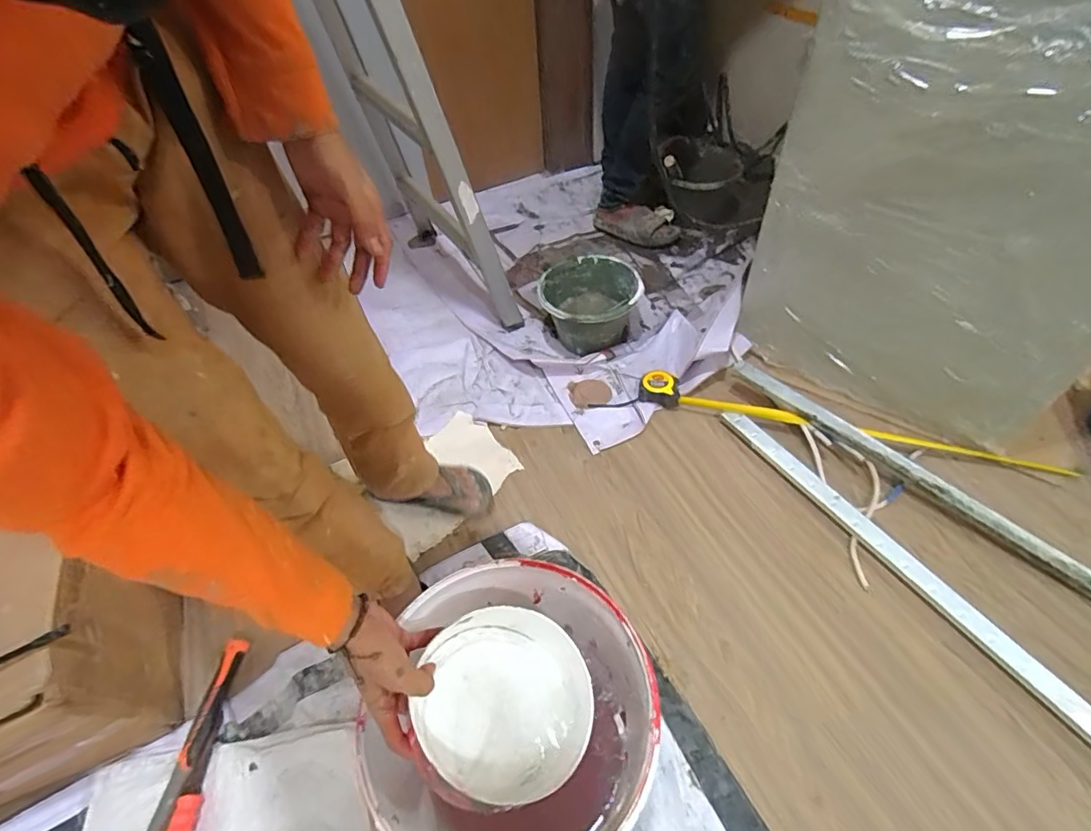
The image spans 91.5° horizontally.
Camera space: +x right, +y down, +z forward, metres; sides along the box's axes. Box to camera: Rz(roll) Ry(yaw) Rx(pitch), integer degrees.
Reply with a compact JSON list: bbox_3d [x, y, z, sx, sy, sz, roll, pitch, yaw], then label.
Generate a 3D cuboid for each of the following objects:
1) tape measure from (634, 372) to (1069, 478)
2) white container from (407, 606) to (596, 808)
[{"bbox_3d":[0.645,0.017,1.164,0.882,0.048,0.096,12,51,14],"label":"tape measure"},{"bbox_3d":[-0.045,0.287,0.545,0.167,0.065,0.182,-2,49,3],"label":"white container"}]

